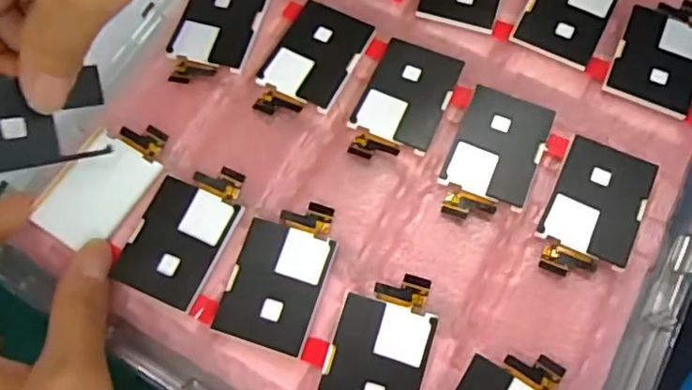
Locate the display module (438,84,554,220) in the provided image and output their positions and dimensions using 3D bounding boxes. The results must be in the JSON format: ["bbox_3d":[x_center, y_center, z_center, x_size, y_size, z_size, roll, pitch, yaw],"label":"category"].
[{"bbox_3d":[0.060,-0.015,0.241,0.034,0.007,0.057,22,70,10],"label":"display module"}]

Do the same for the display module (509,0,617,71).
[{"bbox_3d":[0.101,-0.086,0.267,0.034,0.004,0.057,26,72,12],"label":"display module"}]

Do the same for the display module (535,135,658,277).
[{"bbox_3d":[0.097,0.006,0.233,0.035,0.008,0.056,24,70,10],"label":"display module"}]

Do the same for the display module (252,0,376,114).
[{"bbox_3d":[-0.016,-0.058,0.261,0.038,0.005,0.057,25,74,11],"label":"display module"}]

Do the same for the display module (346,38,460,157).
[{"bbox_3d":[0.024,-0.039,0.252,0.035,0.006,0.057,22,70,10],"label":"display module"}]

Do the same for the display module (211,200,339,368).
[{"bbox_3d":[-0.022,0.029,0.225,0.041,0.004,0.057,15,69,7],"label":"display module"}]

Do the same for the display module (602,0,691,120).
[{"bbox_3d":[0.137,-0.063,0.258,0.034,0.004,0.057,21,71,10],"label":"display module"}]

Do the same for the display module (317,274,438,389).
[{"bbox_3d":[0.012,0.056,0.214,0.034,0.004,0.057,16,69,7],"label":"display module"}]

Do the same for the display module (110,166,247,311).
[{"bbox_3d":[-0.064,0.013,0.234,0.034,0.004,0.057,24,70,10],"label":"display module"}]

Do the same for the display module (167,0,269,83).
[{"bbox_3d":[-0.060,-0.075,0.267,0.040,0.008,0.056,11,69,6],"label":"display module"}]

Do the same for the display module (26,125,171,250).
[{"bbox_3d":[-0.099,-0.006,0.244,0.034,0.004,0.056,31,77,8],"label":"display module"}]

